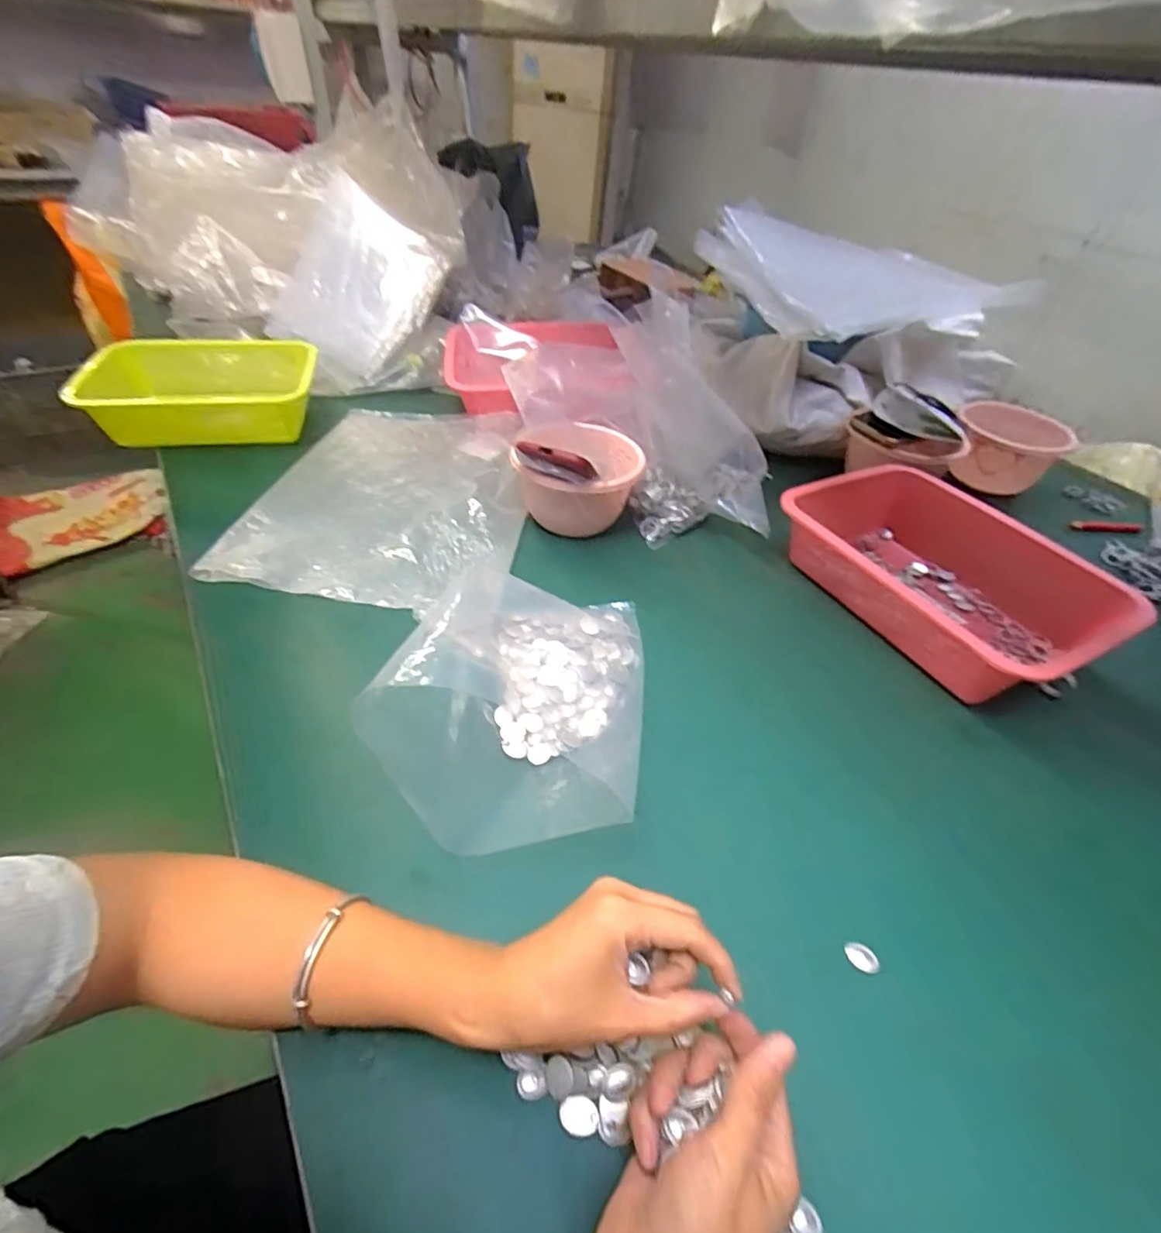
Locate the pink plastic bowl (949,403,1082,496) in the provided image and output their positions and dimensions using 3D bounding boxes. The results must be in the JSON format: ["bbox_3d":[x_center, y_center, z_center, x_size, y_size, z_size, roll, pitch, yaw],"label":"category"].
[{"bbox_3d":[0.593,-0.232,0.825,0.141,0.091,0.109,32,49,25],"label":"pink plastic bowl"}]

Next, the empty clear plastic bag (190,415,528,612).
[{"bbox_3d":[-0.216,-0.155,0.715,0.296,0.027,0.395,5,42,1],"label":"empty clear plastic bag"}]

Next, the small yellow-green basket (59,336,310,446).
[{"bbox_3d":[-0.507,-0.301,0.791,0.276,0.072,0.210,-9,45,-16],"label":"small yellow-green basket"}]

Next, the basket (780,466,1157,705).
[{"bbox_3d":[0.385,-0.046,0.627,0.208,0.083,0.299,-23,50,-28],"label":"basket"}]

